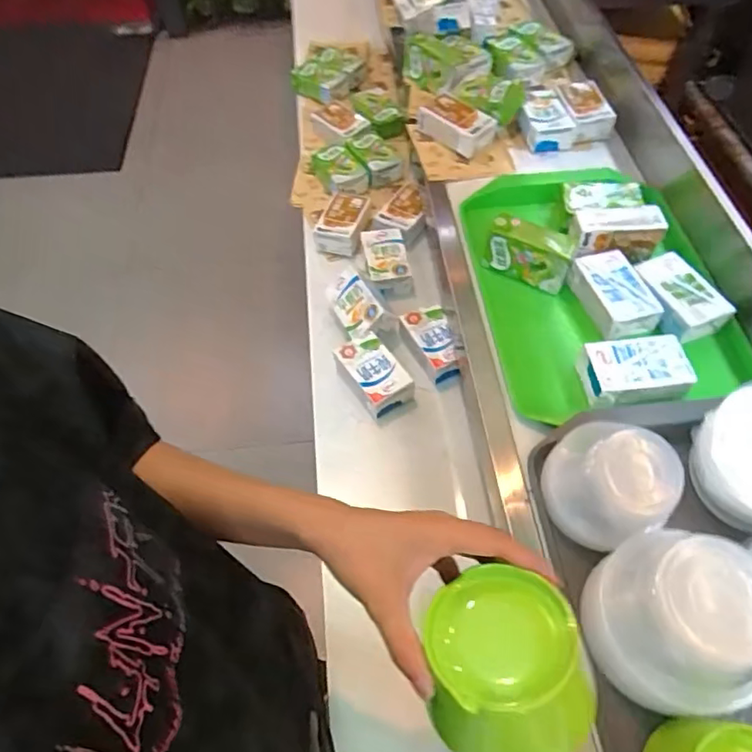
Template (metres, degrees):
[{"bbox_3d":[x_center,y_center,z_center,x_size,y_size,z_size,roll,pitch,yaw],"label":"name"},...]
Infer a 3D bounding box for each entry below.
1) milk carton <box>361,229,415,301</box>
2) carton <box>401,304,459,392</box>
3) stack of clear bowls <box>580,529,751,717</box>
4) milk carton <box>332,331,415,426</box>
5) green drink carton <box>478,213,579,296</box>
[{"bbox_3d":[0.018,-0.175,0.911,0.069,0.052,0.109,-10,56,-5],"label":"milk carton"},{"bbox_3d":[0.080,-0.045,0.809,0.061,0.051,0.116,-18,70,-11],"label":"carton"},{"bbox_3d":[0.239,0.193,0.467,0.117,0.109,0.134,6,56,5],"label":"stack of clear bowls"},{"bbox_3d":[-0.001,0.004,0.789,0.067,0.053,0.118,-27,59,-16],"label":"milk carton"},{"bbox_3d":[0.193,-0.158,0.732,0.106,0.066,0.044,21,59,15],"label":"green drink carton"}]

